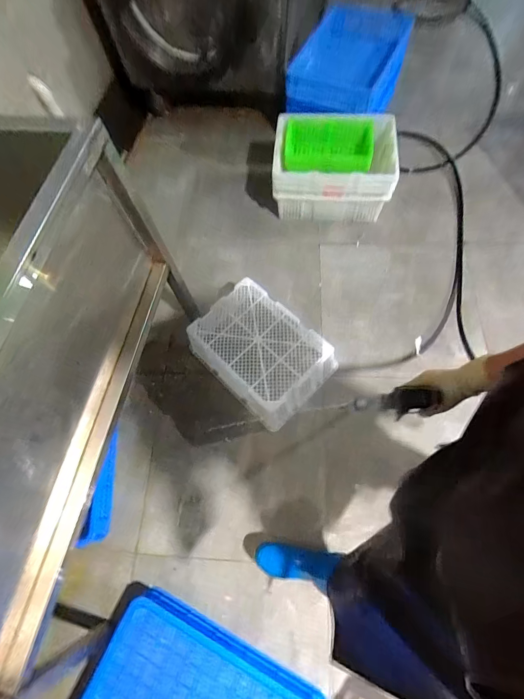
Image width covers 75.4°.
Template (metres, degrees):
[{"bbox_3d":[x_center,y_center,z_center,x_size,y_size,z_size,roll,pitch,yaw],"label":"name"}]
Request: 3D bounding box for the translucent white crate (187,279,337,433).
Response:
[{"bbox_3d":[0.002,0.006,1.215,0.326,0.172,0.444,-43,71,-13],"label":"translucent white crate"}]

